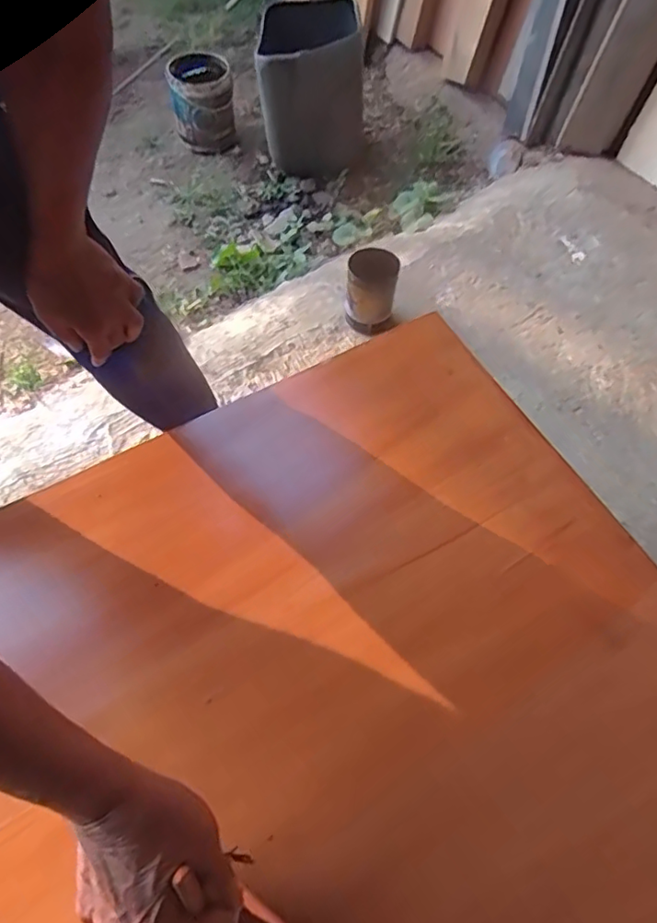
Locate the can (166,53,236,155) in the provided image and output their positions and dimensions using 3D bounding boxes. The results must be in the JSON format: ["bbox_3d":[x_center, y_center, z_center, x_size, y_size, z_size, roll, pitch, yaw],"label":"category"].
[{"bbox_3d":[-0.366,-1.039,1.602,0.176,0.188,0.185,-10,63,-6],"label":"can"}]

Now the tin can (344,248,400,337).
[{"bbox_3d":[0.089,-0.338,1.121,0.107,0.158,0.108,0,62,0],"label":"tin can"}]

